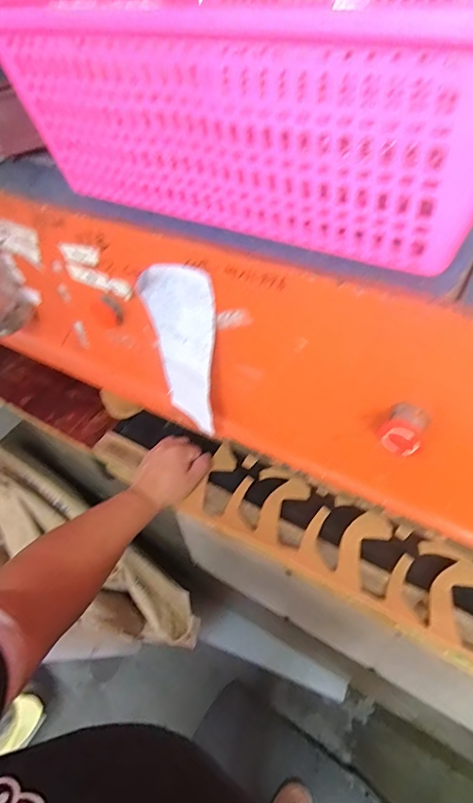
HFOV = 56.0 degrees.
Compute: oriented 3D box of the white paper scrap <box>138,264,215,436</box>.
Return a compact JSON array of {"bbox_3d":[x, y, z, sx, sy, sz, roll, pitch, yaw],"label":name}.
[{"bbox_3d":[-0.060,-0.057,0.491,0.096,0.195,0.024,30,53,23],"label":"white paper scrap"}]

